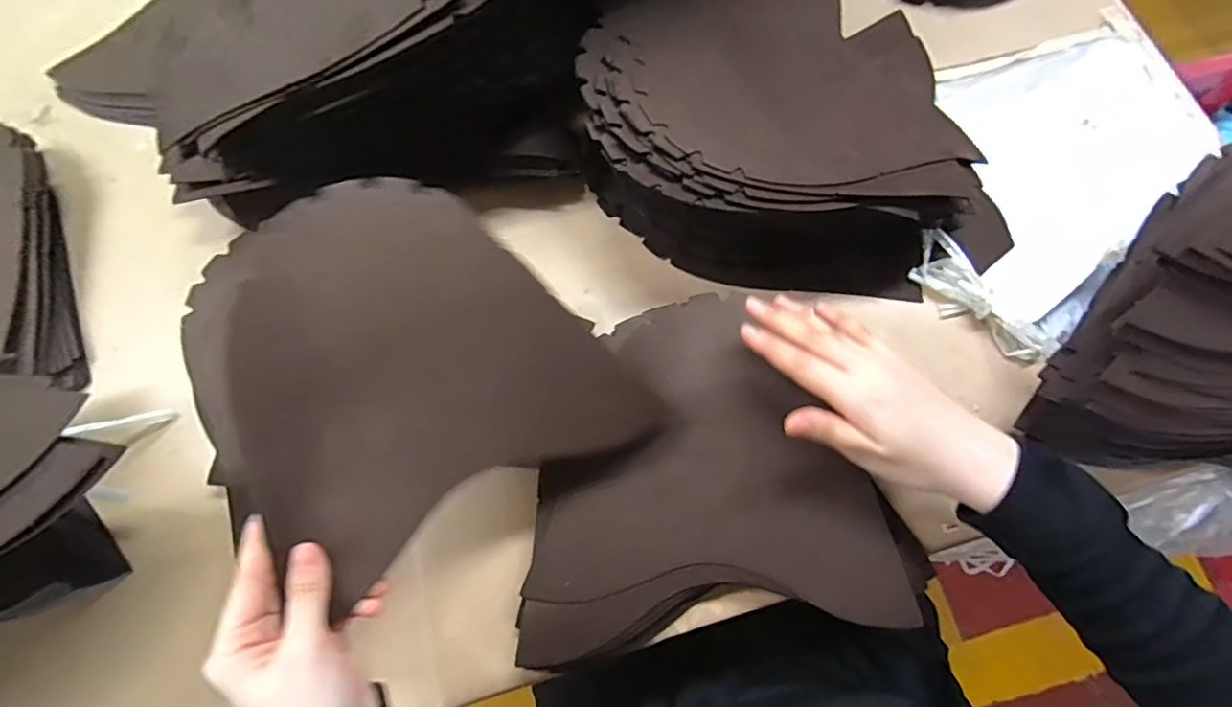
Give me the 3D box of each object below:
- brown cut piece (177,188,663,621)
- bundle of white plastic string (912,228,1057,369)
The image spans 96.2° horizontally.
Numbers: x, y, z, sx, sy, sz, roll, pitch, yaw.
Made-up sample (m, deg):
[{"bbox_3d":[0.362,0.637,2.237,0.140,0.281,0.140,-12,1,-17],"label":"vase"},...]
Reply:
[{"bbox_3d":[-0.117,0.001,0.339,0.231,0.034,0.212,-28,101,-27],"label":"brown cut piece"},{"bbox_3d":[0.284,-0.044,0.440,0.040,0.034,0.129,-32,75,-8],"label":"bundle of white plastic string"}]

